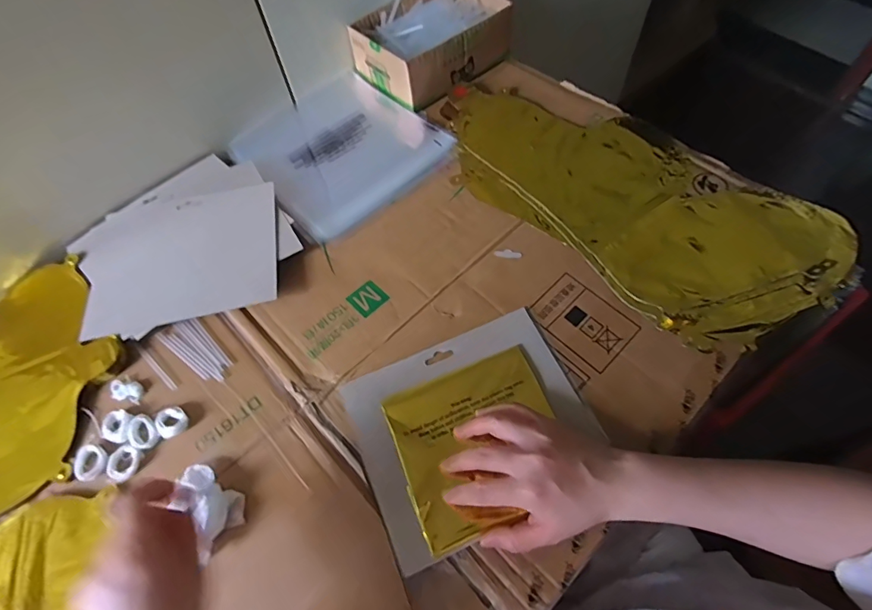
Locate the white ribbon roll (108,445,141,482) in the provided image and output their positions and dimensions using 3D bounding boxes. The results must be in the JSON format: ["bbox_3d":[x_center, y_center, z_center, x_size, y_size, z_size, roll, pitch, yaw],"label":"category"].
[{"bbox_3d":[-0.266,0.134,0.391,0.026,0.004,0.028,-1,61,2],"label":"white ribbon roll"}]

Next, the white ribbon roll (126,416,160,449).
[{"bbox_3d":[-0.257,0.111,0.401,0.031,0.007,0.024,37,69,20],"label":"white ribbon roll"}]

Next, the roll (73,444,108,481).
[{"bbox_3d":[-0.297,0.134,0.392,0.033,0.006,0.027,17,64,12],"label":"roll"}]

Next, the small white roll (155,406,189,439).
[{"bbox_3d":[-0.234,0.103,0.407,0.024,0.008,0.028,-35,65,-15],"label":"small white roll"}]

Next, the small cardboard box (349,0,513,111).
[{"bbox_3d":[-0.004,-0.358,0.616,0.190,0.064,0.137,-40,67,-17],"label":"small cardboard box"}]

